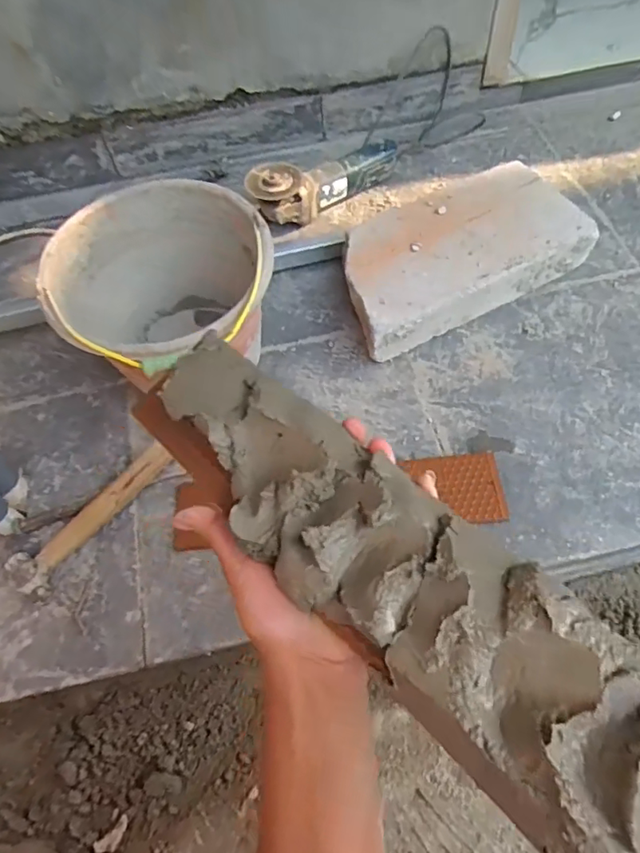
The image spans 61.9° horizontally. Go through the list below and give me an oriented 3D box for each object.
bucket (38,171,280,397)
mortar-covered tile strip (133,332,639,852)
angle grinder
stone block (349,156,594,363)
[{"bbox_3d":[-0.193,-0.164,0.706,0.255,0.217,0.287,-28,61,-12],"label":"bucket"},{"bbox_3d":[0.018,0.059,0.294,0.085,0.040,0.362,-40,54,-16],"label":"mortar-covered tile strip"},{"bbox_3d":[0.010,-0.421,0.912,0.281,0.096,0.075,-31,62,-14],"label":"angle grinder"},{"bbox_3d":[0.198,-0.259,0.808,0.383,0.080,0.208,-28,61,-12],"label":"stone block"}]

